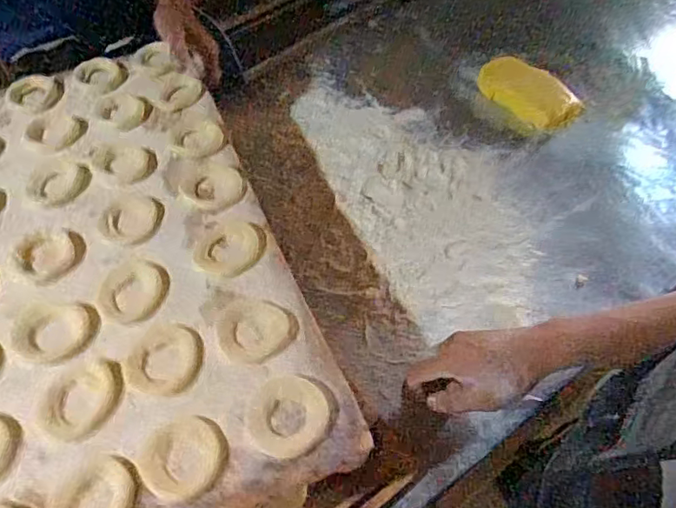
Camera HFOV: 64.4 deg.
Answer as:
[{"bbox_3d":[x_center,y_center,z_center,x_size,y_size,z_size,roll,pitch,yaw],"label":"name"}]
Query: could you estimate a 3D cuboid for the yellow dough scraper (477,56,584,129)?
[{"bbox_3d":[0.280,-0.240,0.795,0.091,0.015,0.162,-43,68,-12],"label":"yellow dough scraper"}]

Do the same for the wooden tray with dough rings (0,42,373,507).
[{"bbox_3d":[-0.282,0.007,0.534,0.407,0.037,0.588,-23,58,-10],"label":"wooden tray with dough rings"}]

